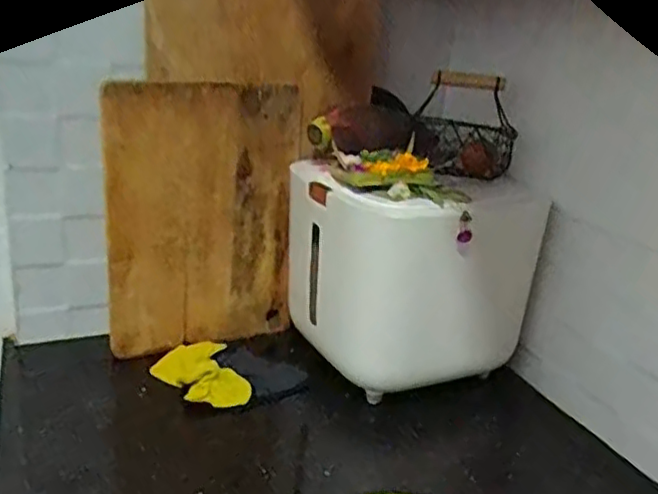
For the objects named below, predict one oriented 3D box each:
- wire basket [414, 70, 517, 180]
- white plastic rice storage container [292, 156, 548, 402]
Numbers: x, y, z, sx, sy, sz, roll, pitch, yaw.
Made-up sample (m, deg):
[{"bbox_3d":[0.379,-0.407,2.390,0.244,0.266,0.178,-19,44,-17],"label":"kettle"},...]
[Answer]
[{"bbox_3d":[0.170,-0.152,0.832,0.117,0.121,0.072,0,20,-14],"label":"wire basket"},{"bbox_3d":[0.087,0.027,0.839,0.214,0.222,0.257,-12,25,-40],"label":"white plastic rice storage container"}]

